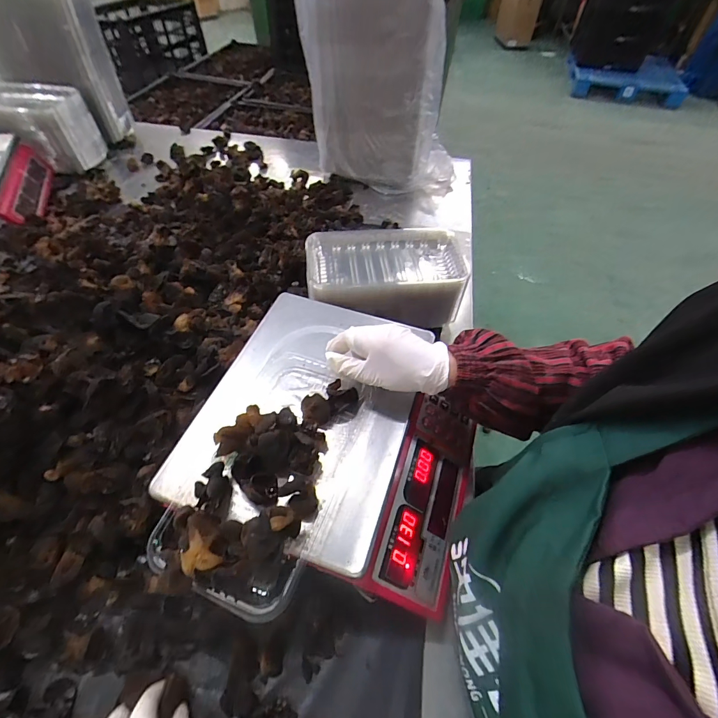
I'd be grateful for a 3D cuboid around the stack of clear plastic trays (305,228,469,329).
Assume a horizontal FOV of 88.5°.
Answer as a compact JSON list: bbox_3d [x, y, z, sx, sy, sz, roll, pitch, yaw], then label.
[{"bbox_3d":[0.043,-0.133,0.597,0.243,0.089,0.130,-6,53,-6],"label":"stack of clear plastic trays"}]

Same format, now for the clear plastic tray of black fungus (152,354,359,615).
[{"bbox_3d":[-0.084,0.091,0.360,0.137,0.041,0.248,15,52,8],"label":"clear plastic tray of black fungus"}]

